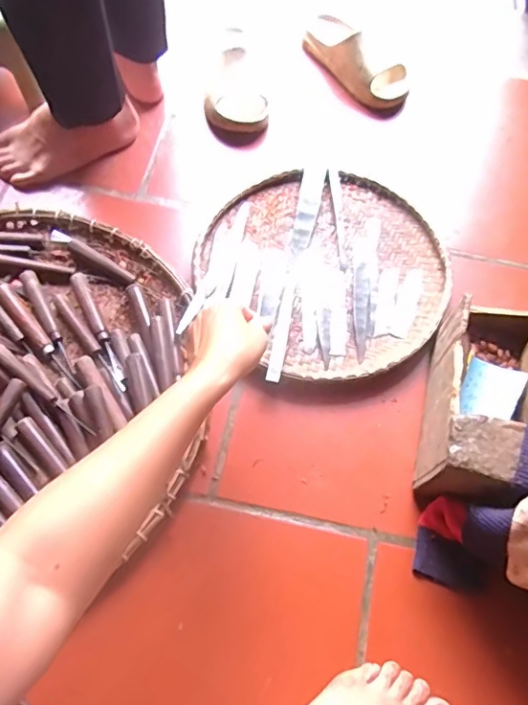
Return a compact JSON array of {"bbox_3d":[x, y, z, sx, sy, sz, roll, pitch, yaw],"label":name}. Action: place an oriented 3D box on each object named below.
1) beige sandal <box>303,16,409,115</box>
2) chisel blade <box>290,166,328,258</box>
[{"bbox_3d":[0.150,-0.482,0.886,0.211,0.087,0.076,43,69,4],"label":"beige sandal"},{"bbox_3d":[0.065,-0.208,0.790,0.033,0.006,0.150,11,74,3],"label":"chisel blade"}]

